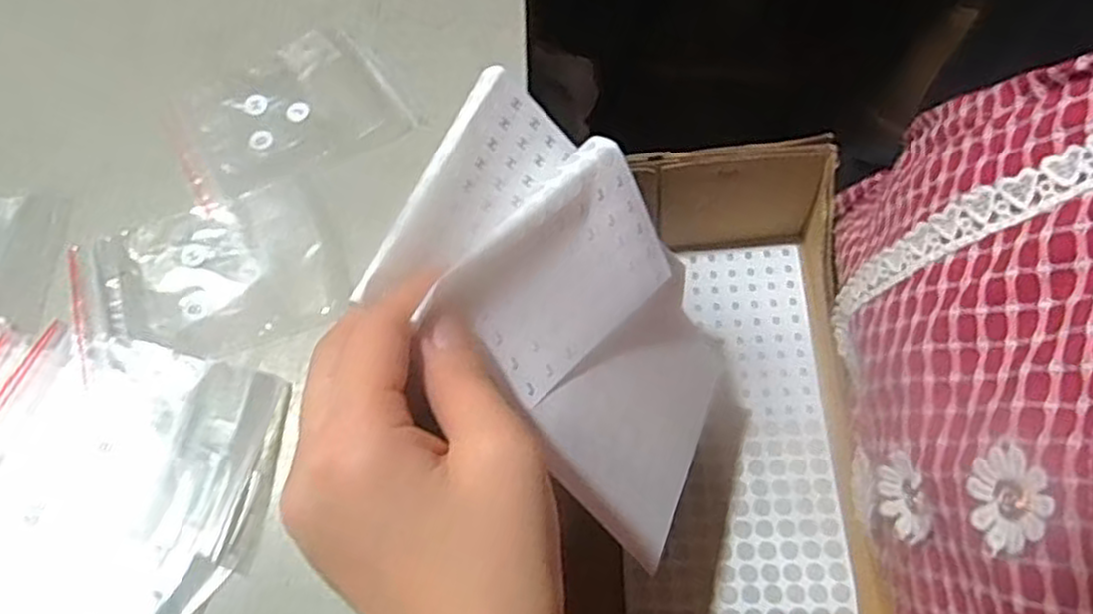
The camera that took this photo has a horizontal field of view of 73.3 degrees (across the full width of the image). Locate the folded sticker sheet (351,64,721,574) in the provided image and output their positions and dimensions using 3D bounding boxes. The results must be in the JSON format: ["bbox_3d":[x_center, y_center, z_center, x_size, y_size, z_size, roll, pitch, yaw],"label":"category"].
[{"bbox_3d":[0.017,0.004,0.308,0.183,0.027,0.120,47,57,-22],"label":"folded sticker sheet"}]

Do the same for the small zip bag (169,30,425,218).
[{"bbox_3d":[-0.118,-0.089,0.331,0.095,0.004,0.065,-26,71,-10],"label":"small zip bag"}]

